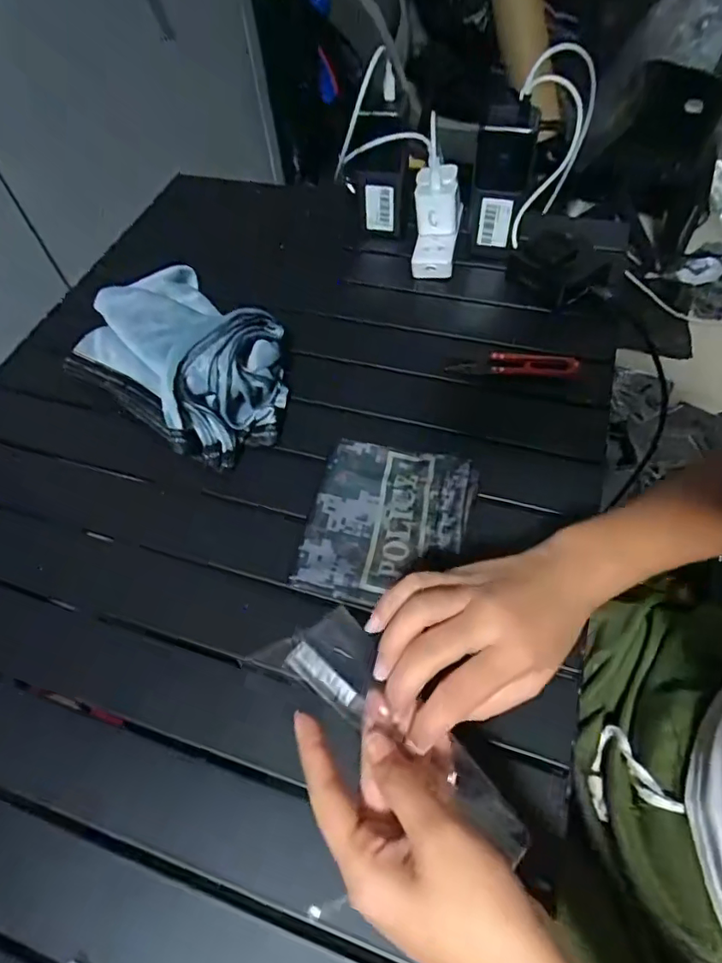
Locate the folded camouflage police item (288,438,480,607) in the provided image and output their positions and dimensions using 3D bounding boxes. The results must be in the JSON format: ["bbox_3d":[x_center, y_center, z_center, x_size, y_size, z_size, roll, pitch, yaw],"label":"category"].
[{"bbox_3d":[0.019,0.031,0.404,0.114,0.032,0.125,12,58,11],"label":"folded camouflage police item"}]

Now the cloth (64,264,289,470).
[{"bbox_3d":[-0.172,-0.128,0.495,0.156,0.082,0.263,-40,63,-21],"label":"cloth"}]

